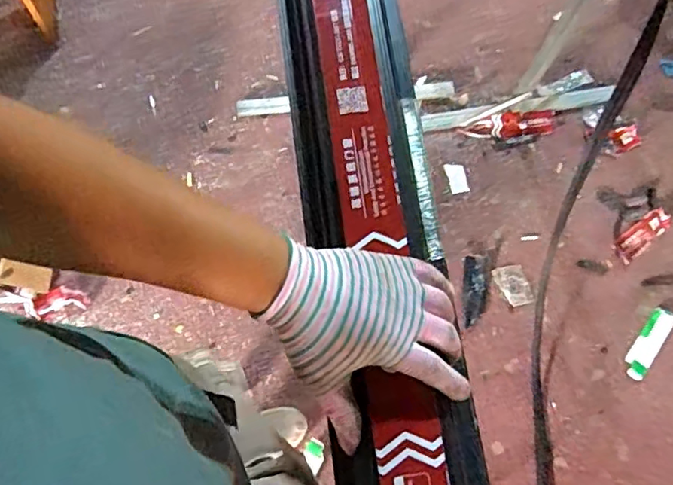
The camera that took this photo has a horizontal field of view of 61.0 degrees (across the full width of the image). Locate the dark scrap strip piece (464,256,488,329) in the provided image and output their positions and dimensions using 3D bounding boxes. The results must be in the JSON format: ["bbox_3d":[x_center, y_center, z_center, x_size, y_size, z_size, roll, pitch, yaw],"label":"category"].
[{"bbox_3d":[0.350,0.124,1.436,0.056,0.018,0.178,4,74,1],"label":"dark scrap strip piece"}]

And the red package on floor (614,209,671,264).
[{"bbox_3d":[0.783,-0.018,1.464,0.168,0.025,0.064,-39,78,-10],"label":"red package on floor"}]

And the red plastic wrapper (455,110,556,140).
[{"bbox_3d":[0.466,-0.318,1.538,0.263,0.029,0.066,-7,75,-3],"label":"red plastic wrapper"}]

